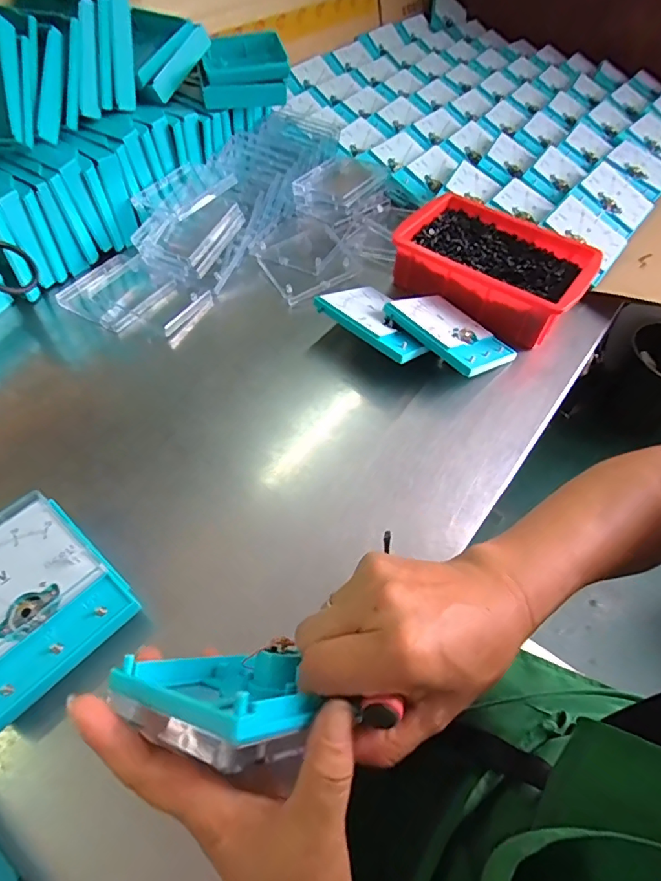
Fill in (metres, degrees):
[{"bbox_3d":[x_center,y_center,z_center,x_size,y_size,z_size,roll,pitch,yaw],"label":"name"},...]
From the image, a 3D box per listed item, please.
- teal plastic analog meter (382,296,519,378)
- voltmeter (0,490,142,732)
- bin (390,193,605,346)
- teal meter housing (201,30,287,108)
[{"bbox_3d":[0.121,-0.111,0.485,0.092,0.012,0.115,-25,62,-39],"label":"teal plastic analog meter"},{"bbox_3d":[-0.199,0.108,0.318,0.118,0.042,0.100,36,59,20],"label":"voltmeter"},{"bbox_3d":[0.183,-0.201,0.551,0.200,0.059,0.152,36,59,20],"label":"bin"},{"bbox_3d":[-0.110,-0.468,0.609,0.107,0.048,0.119,-3,54,-6],"label":"teal meter housing"}]

